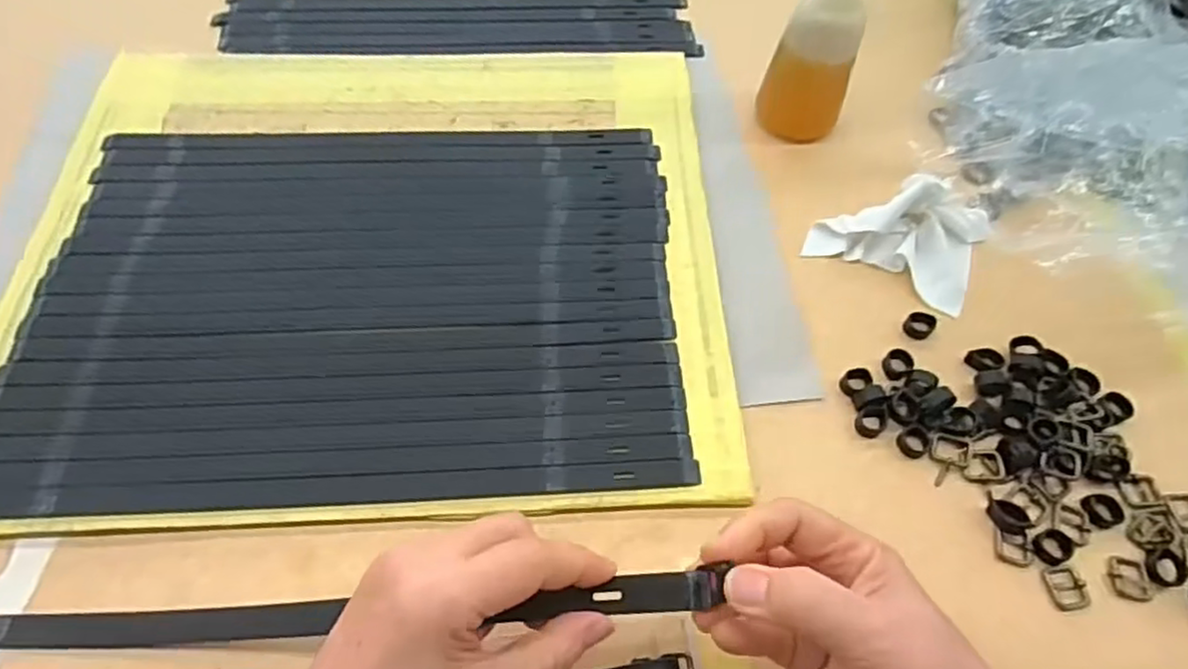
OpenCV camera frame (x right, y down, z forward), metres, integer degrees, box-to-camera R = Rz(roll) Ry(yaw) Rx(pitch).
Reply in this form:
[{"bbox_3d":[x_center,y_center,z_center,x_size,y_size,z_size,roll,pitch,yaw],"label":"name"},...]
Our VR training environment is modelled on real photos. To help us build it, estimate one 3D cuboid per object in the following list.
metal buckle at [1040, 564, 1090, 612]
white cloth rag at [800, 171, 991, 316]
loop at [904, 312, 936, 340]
[{"bbox_3d":[0.253,0.136,0.362,0.021,0.004,0.022,-8,59,-6],"label":"metal buckle"},{"bbox_3d":[0.220,-0.076,0.472,0.107,0.033,0.085,31,63,17],"label":"white cloth rag"},{"bbox_3d":[0.216,-0.006,0.448,0.018,0.010,0.016,38,65,20],"label":"loop"}]

